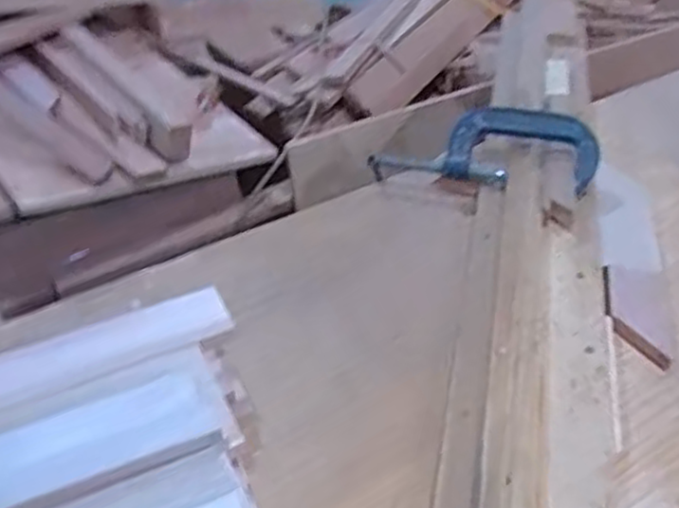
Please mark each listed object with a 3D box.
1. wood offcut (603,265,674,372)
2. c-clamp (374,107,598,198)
[{"bbox_3d":[0.289,0.056,0.704,0.061,0.021,0.126,7,39,13],"label":"wood offcut"},{"bbox_3d":[0.172,-0.129,0.874,0.263,0.041,0.101,8,73,14],"label":"c-clamp"}]

